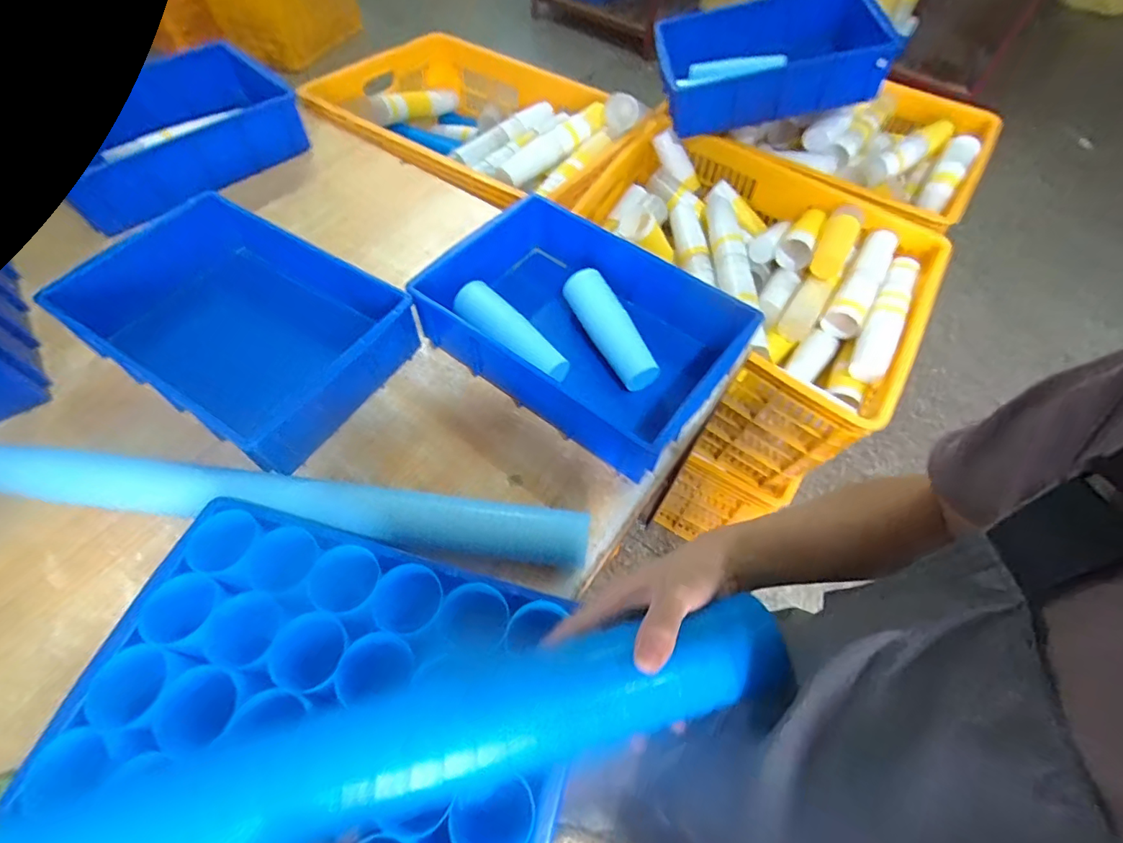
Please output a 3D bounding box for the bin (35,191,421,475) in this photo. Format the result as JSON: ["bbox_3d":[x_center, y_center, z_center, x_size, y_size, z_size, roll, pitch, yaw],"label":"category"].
[{"bbox_3d":[-0.427,-0.125,0.692,0.380,0.100,0.273,27,61,13],"label":"bin"}]

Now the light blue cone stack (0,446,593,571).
[{"bbox_3d":[-0.324,0.099,0.590,0.708,0.053,0.062,6,58,1],"label":"light blue cone stack"}]

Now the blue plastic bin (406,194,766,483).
[{"bbox_3d":[0.017,-0.139,0.746,0.425,0.135,0.275,33,62,17],"label":"blue plastic bin"}]

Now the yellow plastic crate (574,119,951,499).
[{"bbox_3d":[0.350,-0.233,1.082,0.660,0.399,0.502,35,63,18],"label":"yellow plastic crate"}]

